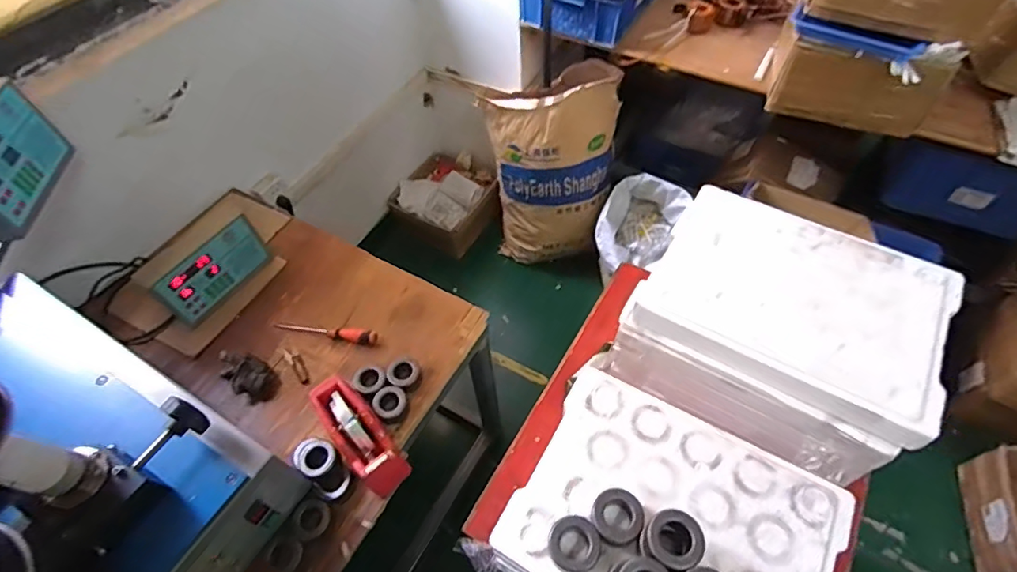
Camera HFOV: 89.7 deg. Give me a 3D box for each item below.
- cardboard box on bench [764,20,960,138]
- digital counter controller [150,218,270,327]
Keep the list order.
[{"bbox_3d":[0.778,-0.494,1.162,0.327,0.166,0.237,20,59,16],"label":"cardboard box on bench"},{"bbox_3d":[-0.601,-0.026,1.062,0.033,0.145,0.223,29,62,21],"label":"digital counter controller"}]

